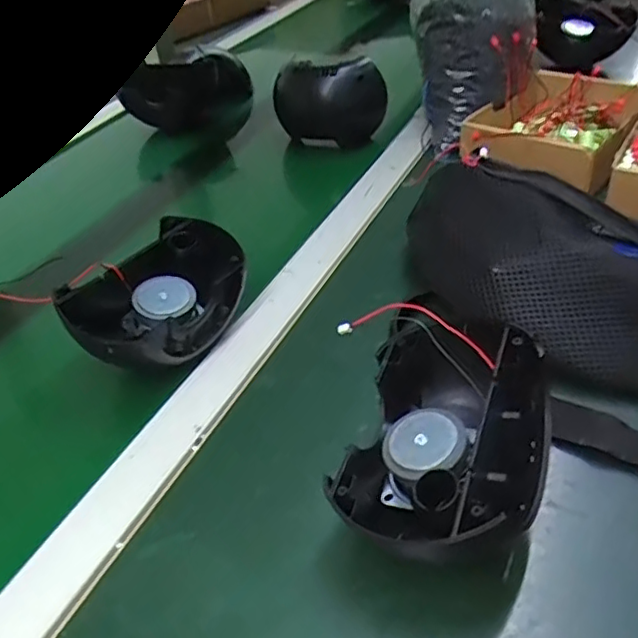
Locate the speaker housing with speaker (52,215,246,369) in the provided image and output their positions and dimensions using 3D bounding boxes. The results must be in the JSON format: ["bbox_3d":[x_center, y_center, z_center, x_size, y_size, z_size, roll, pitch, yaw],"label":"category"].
[{"bbox_3d":[-0.112,-0.008,0.444,0.080,0.073,0.129,27,50,35],"label":"speaker housing with speaker"}]

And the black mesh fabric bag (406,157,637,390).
[{"bbox_3d":[0.165,-0.033,0.430,0.115,0.085,0.259,-34,46,-29],"label":"black mesh fabric bag"}]

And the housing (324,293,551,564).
[{"bbox_3d":[0.066,0.070,0.324,0.097,0.080,0.141,11,43,21],"label":"housing"}]

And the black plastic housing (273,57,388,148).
[{"bbox_3d":[0.011,-0.238,0.680,0.121,0.082,0.042,-1,40,7],"label":"black plastic housing"}]

